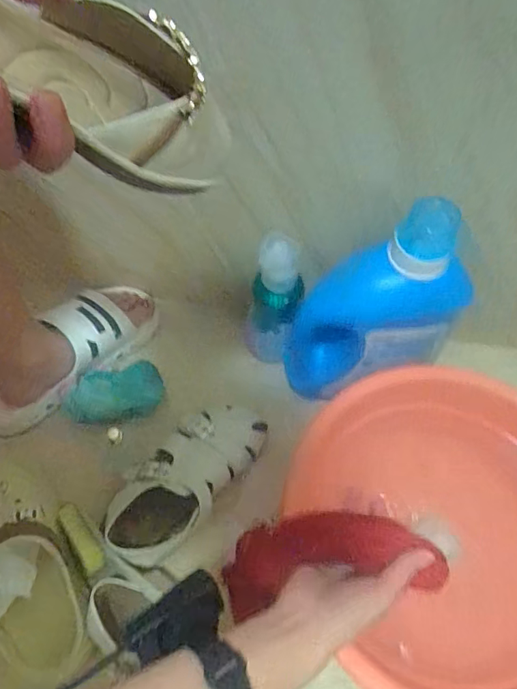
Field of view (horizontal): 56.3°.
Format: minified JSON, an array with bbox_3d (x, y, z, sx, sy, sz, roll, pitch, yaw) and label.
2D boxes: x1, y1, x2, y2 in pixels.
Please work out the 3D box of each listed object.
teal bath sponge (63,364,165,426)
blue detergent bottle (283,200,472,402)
[{"bbox_3d":[-0.193,0.063,0.644,0.131,0.039,0.072,-8,60,-6],"label":"teal bath sponge"},{"bbox_3d":[0.139,-0.031,0.576,0.141,0.318,0.094,3,54,-29],"label":"blue detergent bottle"}]

